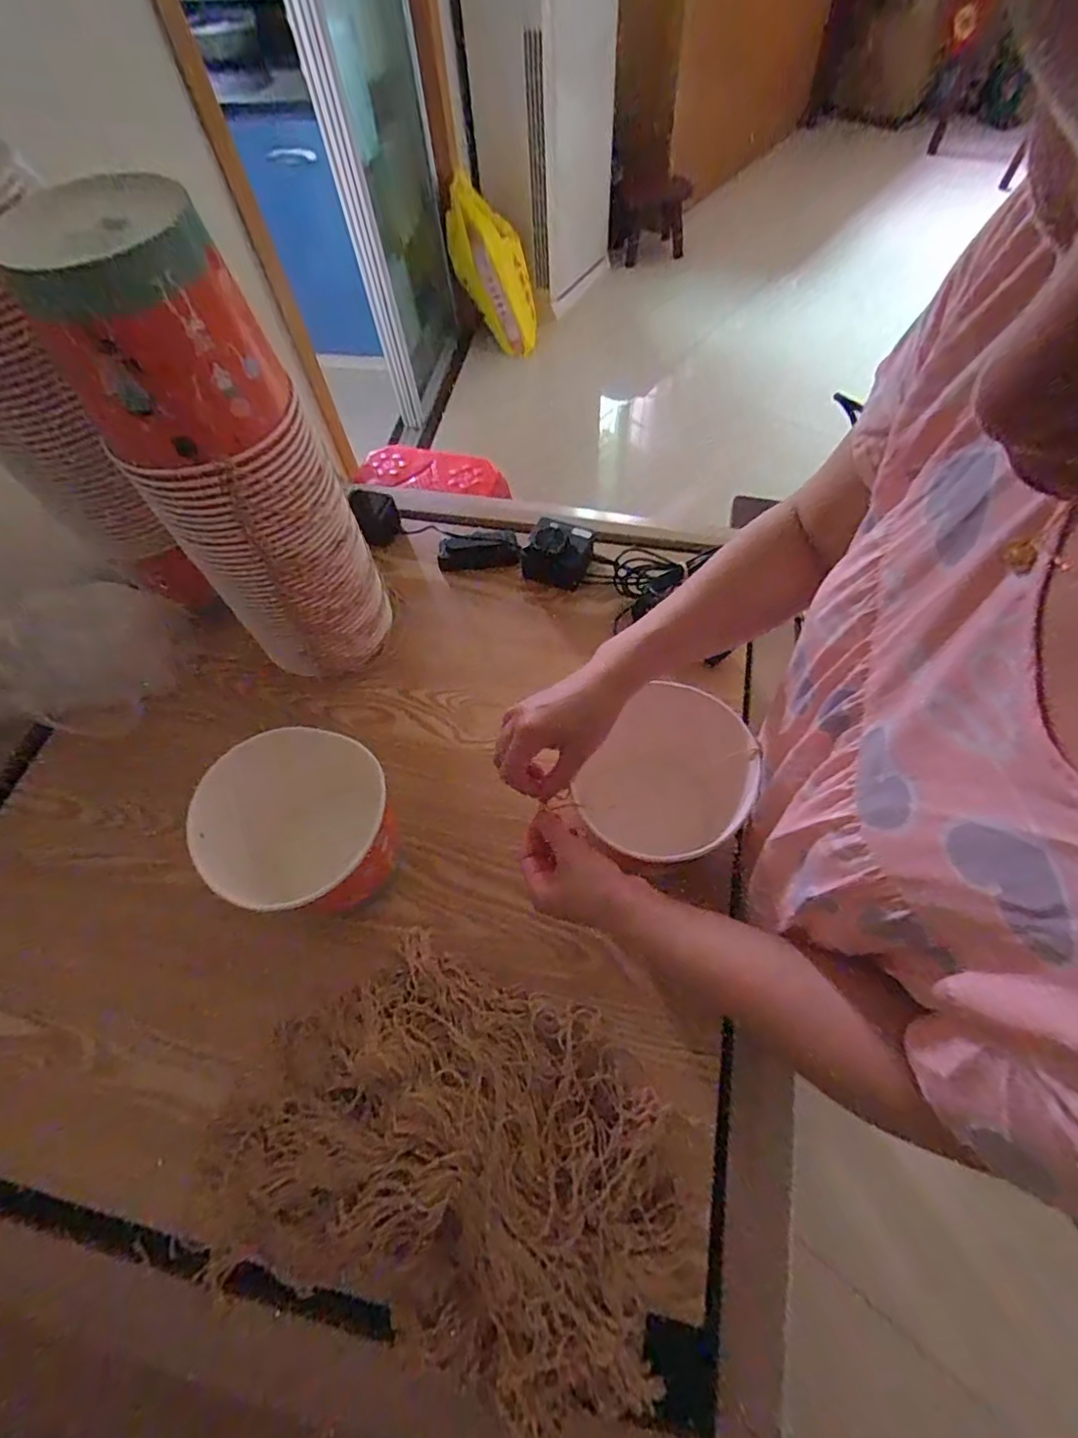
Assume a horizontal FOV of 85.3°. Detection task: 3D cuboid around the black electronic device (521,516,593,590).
[{"bbox_3d":[0.024,-0.213,0.759,0.083,0.054,0.077,13,63,11],"label":"black electronic device"}]

